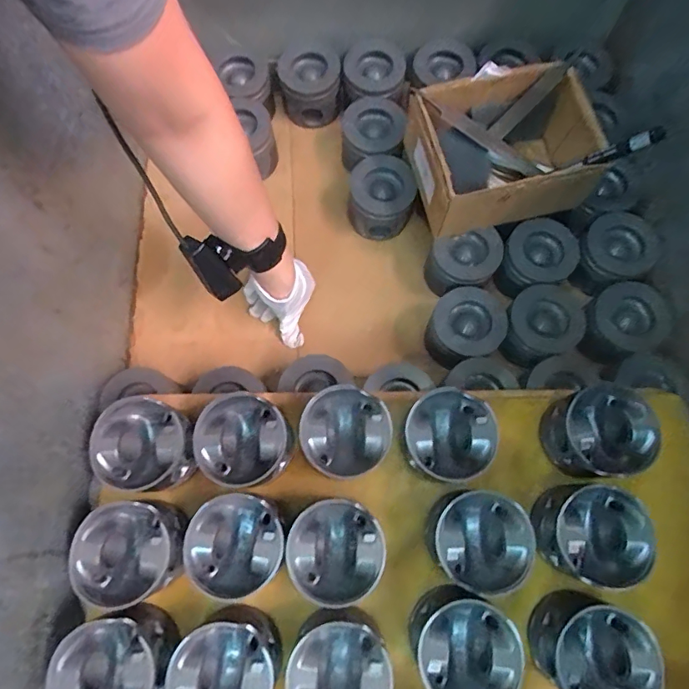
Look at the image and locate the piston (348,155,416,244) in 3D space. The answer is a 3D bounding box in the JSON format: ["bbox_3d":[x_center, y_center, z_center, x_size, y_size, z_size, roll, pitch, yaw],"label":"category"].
[{"bbox_3d":[0.050,-0.202,0.674,0.086,0.081,0.089,0,72,0],"label":"piston"}]

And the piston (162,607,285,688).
[{"bbox_3d":[-0.105,0.293,0.442,0.086,0.074,0.089,0,72,0],"label":"piston"}]

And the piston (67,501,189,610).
[{"bbox_3d":[-0.197,0.196,0.463,0.094,0.059,0.087,0,72,0],"label":"piston"}]

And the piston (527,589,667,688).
[{"bbox_3d":[0.226,0.278,0.445,0.094,0.069,0.091,0,72,0],"label":"piston"}]

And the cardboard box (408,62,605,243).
[{"bbox_3d":[0.199,-0.241,0.622,0.221,0.119,0.162,-16,73,-5],"label":"cardboard box"}]

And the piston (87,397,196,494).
[{"bbox_3d":[-0.200,0.105,0.497,0.091,0.066,0.086,0,72,0],"label":"piston"}]

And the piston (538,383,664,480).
[{"bbox_3d":[0.264,0.094,0.512,0.093,0.085,0.090,0,72,0],"label":"piston"}]

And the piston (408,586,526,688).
[{"bbox_3d":[0.107,0.274,0.444,0.085,0.068,0.086,0,72,0],"label":"piston"}]

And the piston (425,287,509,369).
[{"bbox_3d":[0.153,-0.019,0.626,0.094,0.061,0.088,0,72,0],"label":"piston"}]

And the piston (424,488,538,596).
[{"bbox_3d":[0.128,0.188,0.470,0.089,0.066,0.086,0,72,0],"label":"piston"}]

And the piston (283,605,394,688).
[{"bbox_3d":[-0.005,0.291,0.438,0.087,0.065,0.090,0,72,0],"label":"piston"}]

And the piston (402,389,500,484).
[{"bbox_3d":[0.104,0.093,0.492,0.088,0.050,0.085,8,72,2],"label":"piston"}]

